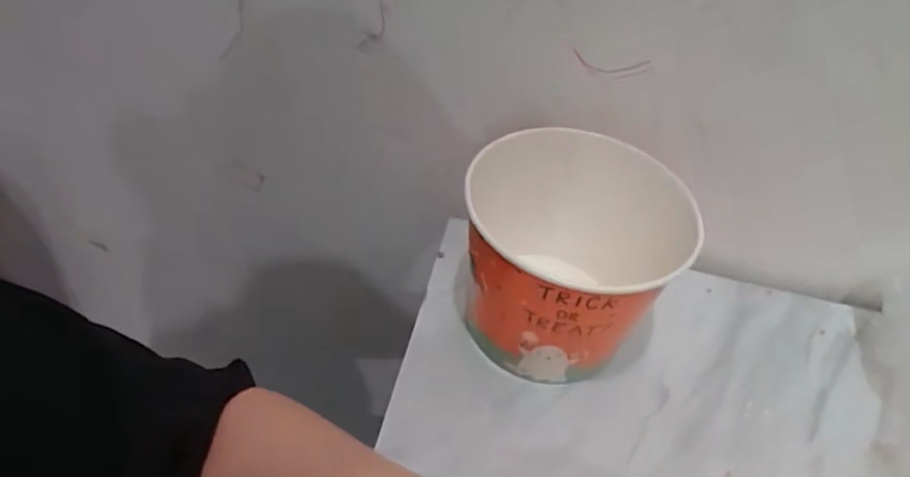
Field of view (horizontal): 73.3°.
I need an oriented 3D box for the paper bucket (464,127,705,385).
[{"bbox_3d":[0.087,0.010,0.483,0.180,0.130,0.185,4,45,-4],"label":"paper bucket"}]

